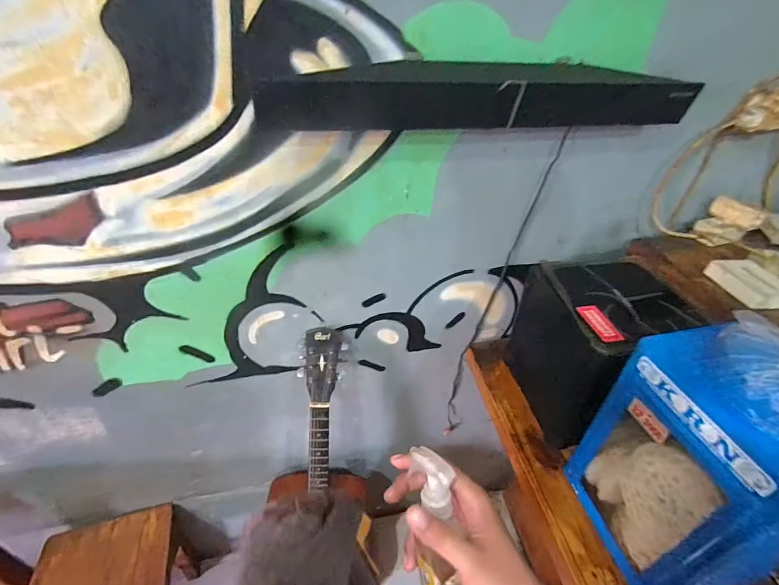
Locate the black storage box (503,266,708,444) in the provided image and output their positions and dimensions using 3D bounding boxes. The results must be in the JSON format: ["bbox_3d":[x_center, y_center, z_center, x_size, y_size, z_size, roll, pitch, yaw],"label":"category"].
[{"bbox_3d":[0.413,0.121,0.772,0.224,0.281,0.260,-3,38,-9],"label":"black storage box"}]

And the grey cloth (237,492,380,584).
[{"bbox_3d":[-0.045,0.290,0.375,0.048,0.265,0.113,-10,32,23],"label":"grey cloth"}]

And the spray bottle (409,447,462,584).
[{"bbox_3d":[0.049,0.232,0.339,0.040,0.187,0.035,-9,5,-17],"label":"spray bottle"}]

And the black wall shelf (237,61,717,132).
[{"bbox_3d":[0.144,-0.296,0.597,0.675,0.100,0.082,-4,38,-11],"label":"black wall shelf"}]

